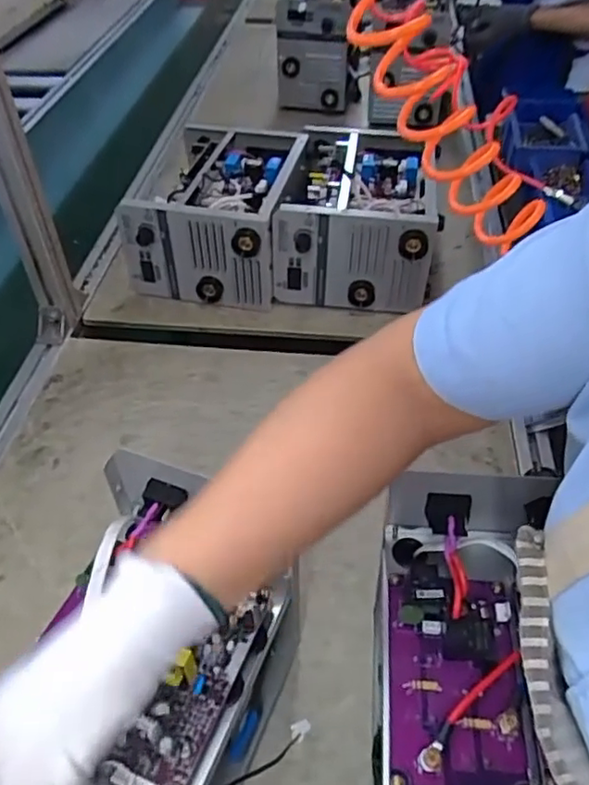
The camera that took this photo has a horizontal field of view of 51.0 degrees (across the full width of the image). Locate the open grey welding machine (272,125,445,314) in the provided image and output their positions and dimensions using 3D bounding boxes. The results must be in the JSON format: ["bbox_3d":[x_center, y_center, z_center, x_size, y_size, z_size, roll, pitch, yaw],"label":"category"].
[{"bbox_3d":[0.092,-0.275,0.942,0.213,0.154,0.289,4,48,3],"label":"open grey welding machine"}]

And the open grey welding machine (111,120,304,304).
[{"bbox_3d":[-0.108,-0.280,0.951,0.201,0.146,0.284,9,48,8],"label":"open grey welding machine"}]

